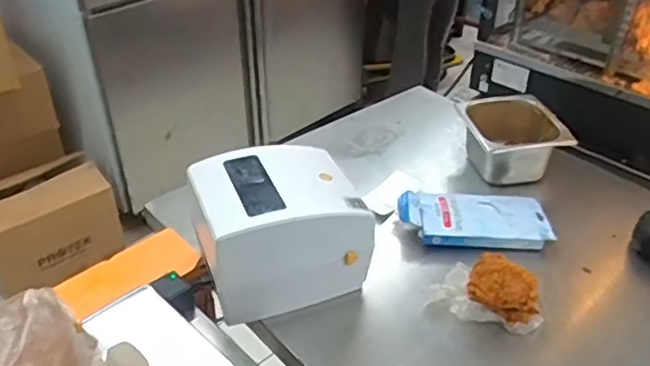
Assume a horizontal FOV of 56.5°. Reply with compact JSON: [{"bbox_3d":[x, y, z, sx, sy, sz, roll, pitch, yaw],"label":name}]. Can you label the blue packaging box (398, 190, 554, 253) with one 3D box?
[{"bbox_3d":[0.237,0.056,0.963,0.231,0.033,0.108,2,36,3],"label":"blue packaging box"}]

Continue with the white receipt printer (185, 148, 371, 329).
[{"bbox_3d":[-0.061,0.067,0.842,0.214,0.176,0.167,-10,36,-15],"label":"white receipt printer"}]

